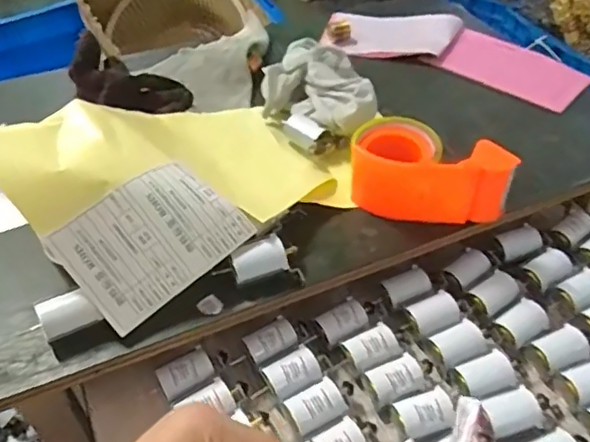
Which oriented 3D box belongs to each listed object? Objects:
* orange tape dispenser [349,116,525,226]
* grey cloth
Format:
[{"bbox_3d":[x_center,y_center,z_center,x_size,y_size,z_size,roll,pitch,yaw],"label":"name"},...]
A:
[{"bbox_3d":[0.138,-0.050,0.593,0.159,0.073,0.082,14,46,14],"label":"orange tape dispenser"},{"bbox_3d":[0.025,-0.159,0.695,0.127,0.053,0.173,-4,44,-4],"label":"grey cloth"}]

